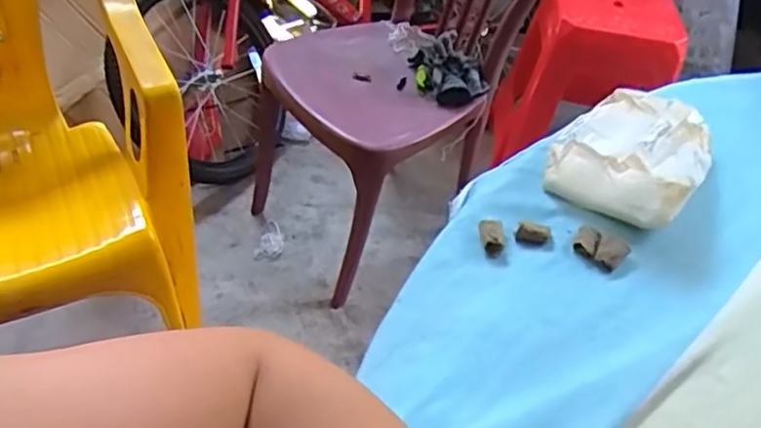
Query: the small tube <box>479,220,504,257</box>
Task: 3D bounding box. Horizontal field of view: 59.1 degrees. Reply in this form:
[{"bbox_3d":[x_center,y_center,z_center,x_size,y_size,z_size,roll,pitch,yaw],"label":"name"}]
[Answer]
[{"bbox_3d":[0.079,0.017,0.475,0.015,0.008,0.029,3,46,-4],"label":"small tube"}]

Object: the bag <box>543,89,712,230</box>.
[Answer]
[{"bbox_3d":[0.202,-0.055,0.532,0.112,0.040,0.148,25,49,17],"label":"bag"}]

